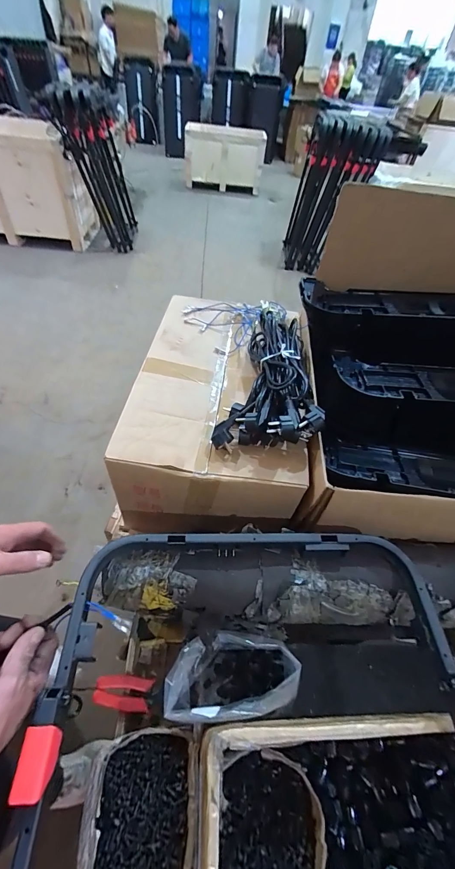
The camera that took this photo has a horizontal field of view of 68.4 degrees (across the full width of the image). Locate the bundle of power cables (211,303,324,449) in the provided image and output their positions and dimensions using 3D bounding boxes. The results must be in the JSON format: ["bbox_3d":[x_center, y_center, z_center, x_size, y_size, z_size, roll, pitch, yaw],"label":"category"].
[{"bbox_3d":[0.097,-0.114,0.657,0.170,0.086,0.351,13,50,5],"label":"bundle of power cables"}]

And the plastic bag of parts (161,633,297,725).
[{"bbox_3d":[0.003,0.390,0.545,0.206,0.116,0.110,-2,50,-8],"label":"plastic bag of parts"}]

